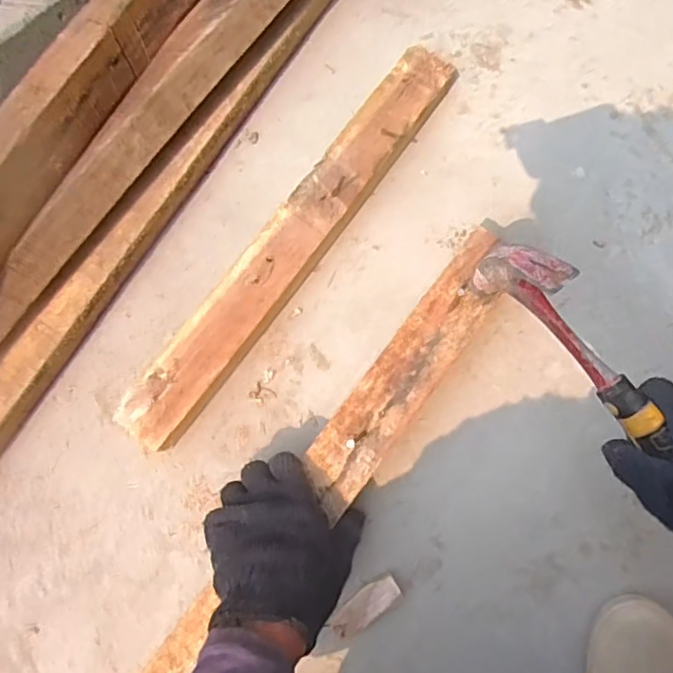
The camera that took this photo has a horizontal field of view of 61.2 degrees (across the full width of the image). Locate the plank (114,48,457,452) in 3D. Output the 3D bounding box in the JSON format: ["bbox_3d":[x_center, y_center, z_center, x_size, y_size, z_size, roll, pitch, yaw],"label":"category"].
[{"bbox_3d":[-0.033,-0.091,0.536,0.058,0.042,0.450,36,79,9],"label":"plank"}]

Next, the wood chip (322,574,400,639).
[{"bbox_3d":[0.023,0.223,0.470,0.065,0.030,0.006,-43,118,-1],"label":"wood chip"}]

